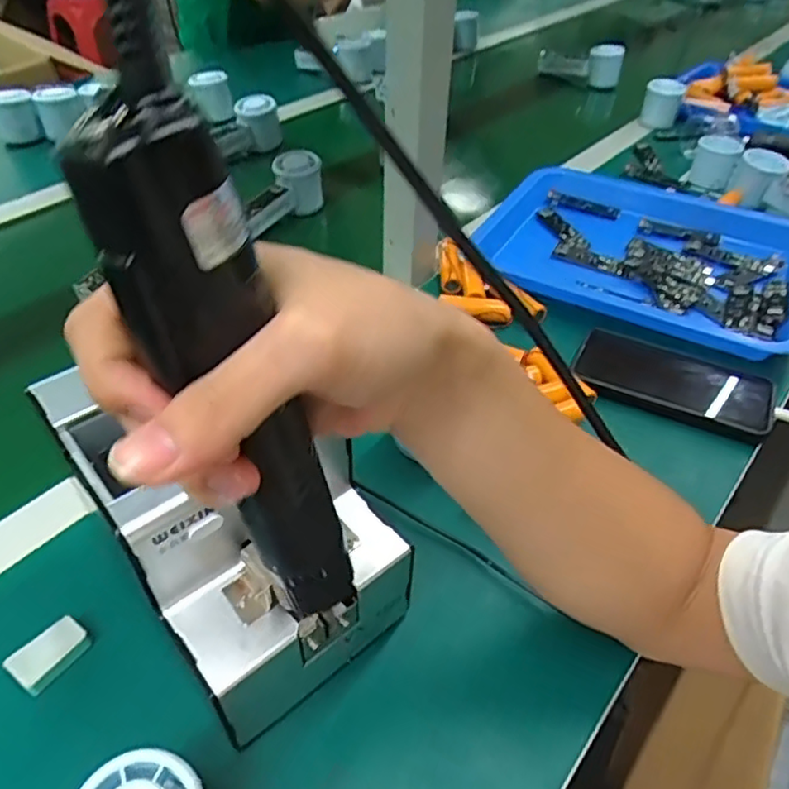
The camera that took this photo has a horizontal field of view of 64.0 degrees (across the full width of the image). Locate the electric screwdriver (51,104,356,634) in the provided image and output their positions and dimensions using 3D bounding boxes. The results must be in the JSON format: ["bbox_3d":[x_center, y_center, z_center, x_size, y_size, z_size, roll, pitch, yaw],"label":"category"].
[{"bbox_3d":[-0.047,0.009,0.207,0.026,0.192,0.035,7,43,22],"label":"electric screwdriver"}]

